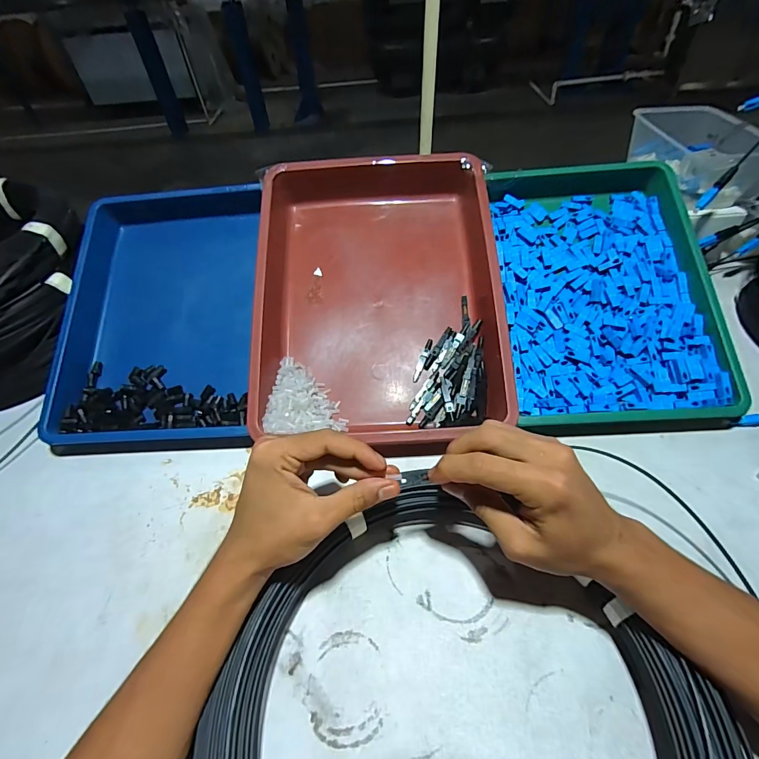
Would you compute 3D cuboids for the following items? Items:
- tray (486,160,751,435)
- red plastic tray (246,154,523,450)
[{"bbox_3d":[0.250,-0.110,0.440,0.221,0.043,0.333,-4,69,5],"label":"tray"},{"bbox_3d":[-0.002,-0.108,0.456,0.263,0.055,0.353,-3,72,2],"label":"red plastic tray"}]

